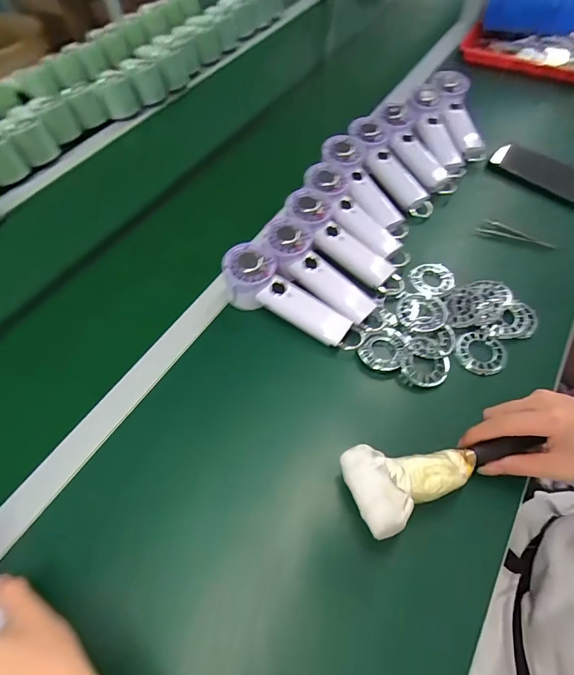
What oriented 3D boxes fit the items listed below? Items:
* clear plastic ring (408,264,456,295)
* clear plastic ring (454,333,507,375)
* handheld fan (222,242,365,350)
[{"bbox_3d":[0.200,-0.082,0.516,0.059,0.013,0.053,19,61,15],"label":"clear plastic ring"},{"bbox_3d":[0.235,0.018,0.453,0.056,0.012,0.056,-1,57,2],"label":"clear plastic ring"},{"bbox_3d":[0.006,-0.046,0.479,0.191,0.059,0.061,32,63,3],"label":"handheld fan"}]

